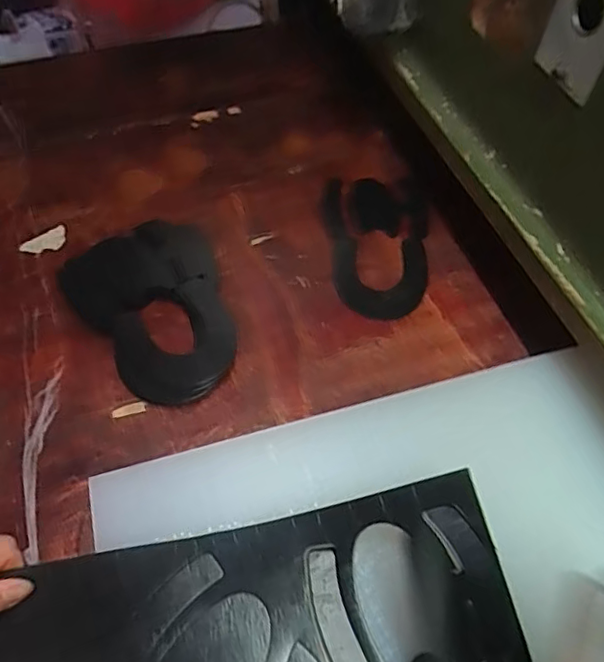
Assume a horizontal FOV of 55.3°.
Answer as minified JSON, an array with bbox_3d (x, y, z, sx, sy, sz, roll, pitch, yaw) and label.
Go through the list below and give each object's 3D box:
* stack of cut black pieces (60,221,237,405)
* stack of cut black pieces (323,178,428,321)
[{"bbox_3d":[-0.130,-0.020,0.514,0.131,0.023,0.188,-21,56,-14],"label":"stack of cut black pieces"},{"bbox_3d":[0.075,-0.088,0.568,0.099,0.016,0.174,0,55,-1],"label":"stack of cut black pieces"}]

